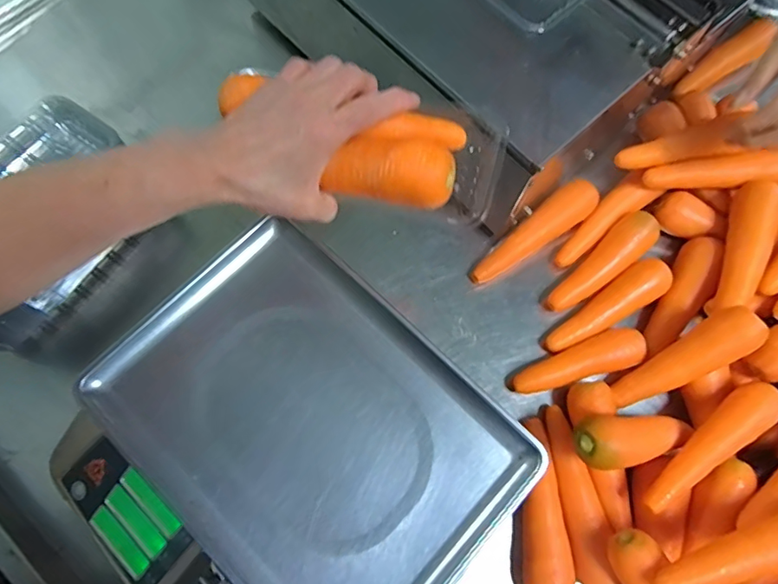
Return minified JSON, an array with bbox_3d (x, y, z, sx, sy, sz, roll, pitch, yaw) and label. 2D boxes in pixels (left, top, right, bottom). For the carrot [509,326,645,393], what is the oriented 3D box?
[{"bbox_3d":[0.203,0.079,0.543,0.140,0.044,0.039,-19,74,-7],"label":"carrot"}]

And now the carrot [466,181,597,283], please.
[{"bbox_3d":[0.170,-0.069,0.596,0.175,0.055,0.042,-34,76,-11],"label":"carrot"}]

